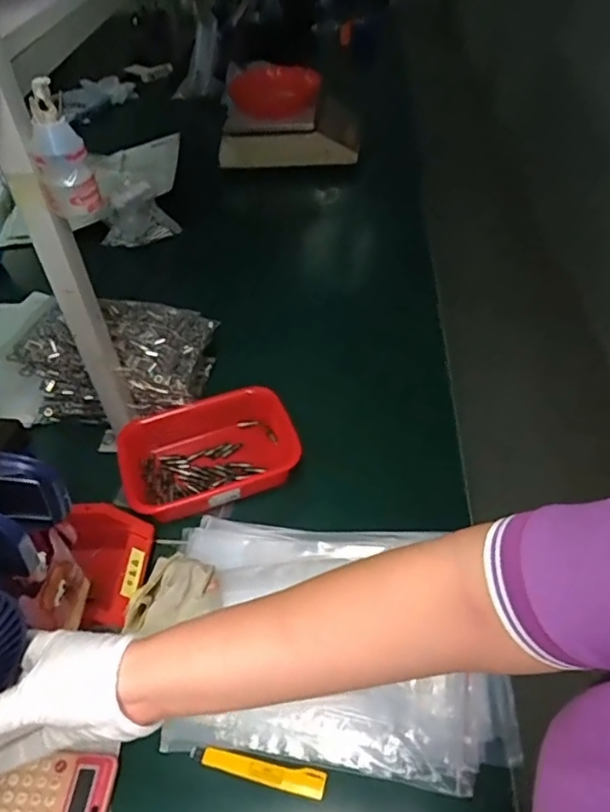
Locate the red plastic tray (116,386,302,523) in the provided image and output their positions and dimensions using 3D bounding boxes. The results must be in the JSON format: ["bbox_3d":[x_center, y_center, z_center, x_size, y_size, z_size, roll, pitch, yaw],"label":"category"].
[{"bbox_3d":[-0.121,0.064,0.761,0.220,0.063,0.163,-15,47,-10],"label":"red plastic tray"}]

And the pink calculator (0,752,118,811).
[{"bbox_3d":[-0.231,0.354,0.522,0.115,0.018,0.075,2,47,6],"label":"pink calculator"}]

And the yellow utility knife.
[{"bbox_3d":[-0.043,0.330,0.533,0.123,0.006,0.022,9,48,12],"label":"yellow utility knife"}]

